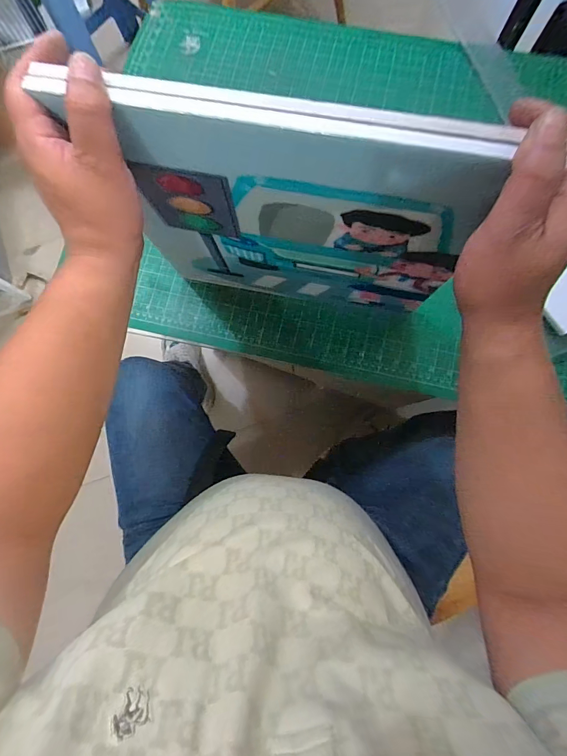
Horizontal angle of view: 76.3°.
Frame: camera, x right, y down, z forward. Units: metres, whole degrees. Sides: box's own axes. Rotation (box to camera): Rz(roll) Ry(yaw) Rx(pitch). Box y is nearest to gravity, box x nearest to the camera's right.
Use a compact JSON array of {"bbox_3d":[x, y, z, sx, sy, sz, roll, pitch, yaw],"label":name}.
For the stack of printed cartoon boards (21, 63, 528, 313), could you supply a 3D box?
[{"bbox_3d":[0.003,-0.145,0.361,0.329,0.305,0.029,15,82,4],"label":"stack of printed cartoon boards"}]

